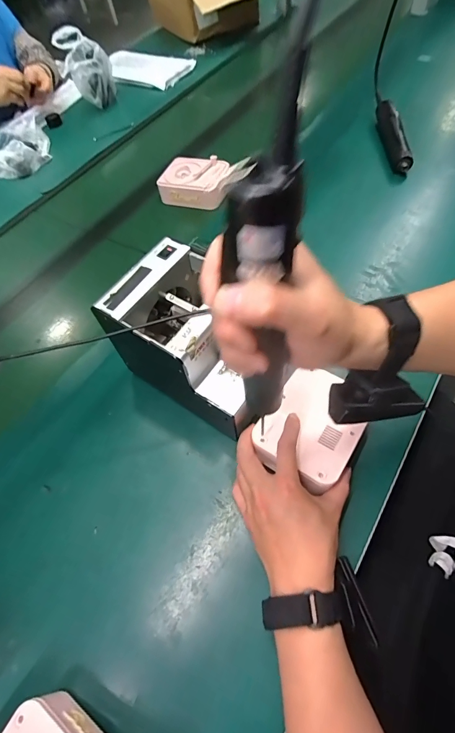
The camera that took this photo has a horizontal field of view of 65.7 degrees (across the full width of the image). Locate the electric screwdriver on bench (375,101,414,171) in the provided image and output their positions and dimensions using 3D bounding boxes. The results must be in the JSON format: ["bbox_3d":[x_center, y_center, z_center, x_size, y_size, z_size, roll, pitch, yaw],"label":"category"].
[{"bbox_3d":[0.329,-0.461,0.696,0.031,0.042,0.209,0,62,4],"label":"electric screwdriver on bench"}]

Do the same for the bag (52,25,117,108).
[{"bbox_3d":[-0.369,-0.781,0.937,0.122,0.151,0.128,-17,58,-2],"label":"bag"}]

